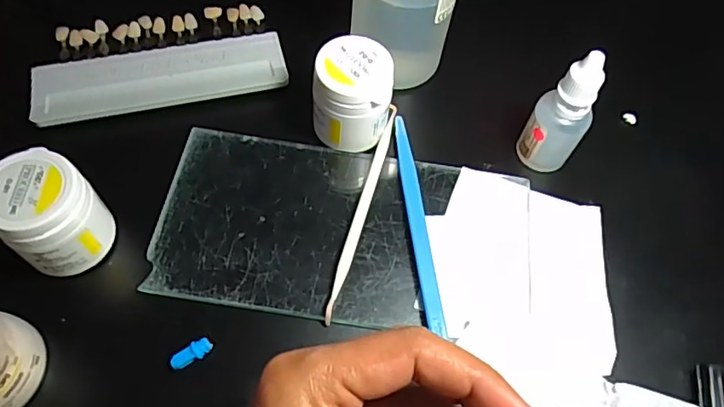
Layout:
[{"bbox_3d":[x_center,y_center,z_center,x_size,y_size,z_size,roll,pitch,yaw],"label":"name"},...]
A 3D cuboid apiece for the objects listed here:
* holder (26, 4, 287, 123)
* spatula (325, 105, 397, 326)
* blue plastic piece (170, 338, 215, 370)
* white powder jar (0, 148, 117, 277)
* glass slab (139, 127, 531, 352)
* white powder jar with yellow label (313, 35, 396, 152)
[{"bbox_3d":[-0.125,-0.090,0.344,0.145,0.009,0.072,-12,64,-9],"label":"holder"},{"bbox_3d":[0.001,0.001,0.306,0.006,0.007,0.136,16,63,5],"label":"spatula"},{"bbox_3d":[-0.081,0.071,0.263,0.019,0.005,0.008,-26,67,-16],"label":"blue plastic piece"},{"bbox_3d":[-0.149,0.004,0.266,0.041,0.053,0.043,1,63,-3],"label":"white powder jar"},{"bbox_3d":[-0.008,0.014,0.301,0.197,0.007,0.101,9,62,1],"label":"glass slab"},{"bbox_3d":[-0.005,-0.060,0.312,0.041,0.050,0.042,1,63,-3],"label":"white powder jar with yellow label"}]

